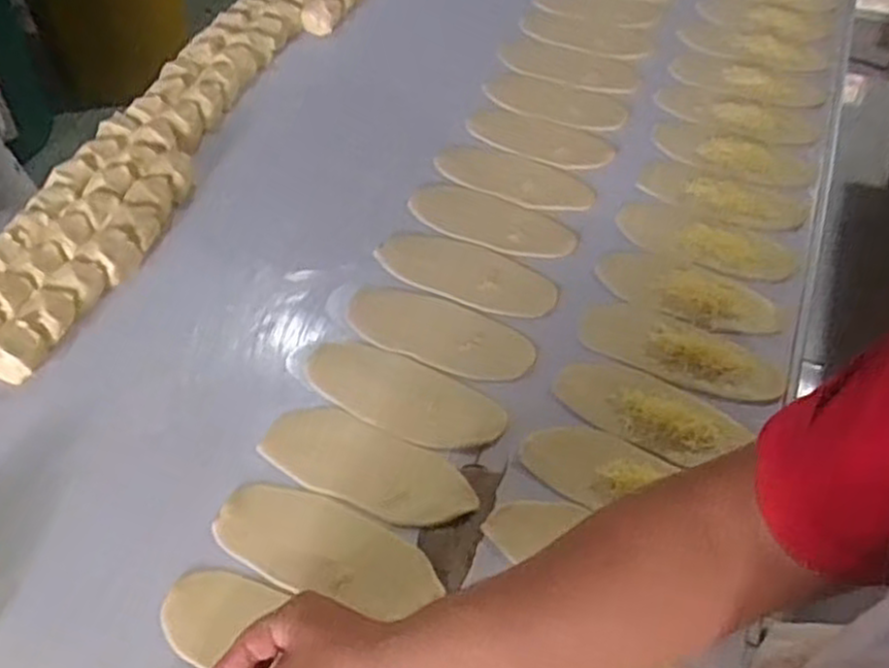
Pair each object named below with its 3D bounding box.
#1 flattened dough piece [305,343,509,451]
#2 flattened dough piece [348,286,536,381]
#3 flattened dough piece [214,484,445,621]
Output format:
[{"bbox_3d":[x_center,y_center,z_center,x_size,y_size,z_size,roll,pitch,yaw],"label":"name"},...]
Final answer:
[{"bbox_3d":[-0.037,0.055,0.694,0.180,0.010,0.075,22,53,10],"label":"flattened dough piece"},{"bbox_3d":[-0.003,-0.004,0.737,0.177,0.011,0.077,18,53,8],"label":"flattened dough piece"},{"bbox_3d":[-0.090,0.168,0.605,0.176,0.011,0.072,20,53,9],"label":"flattened dough piece"}]

